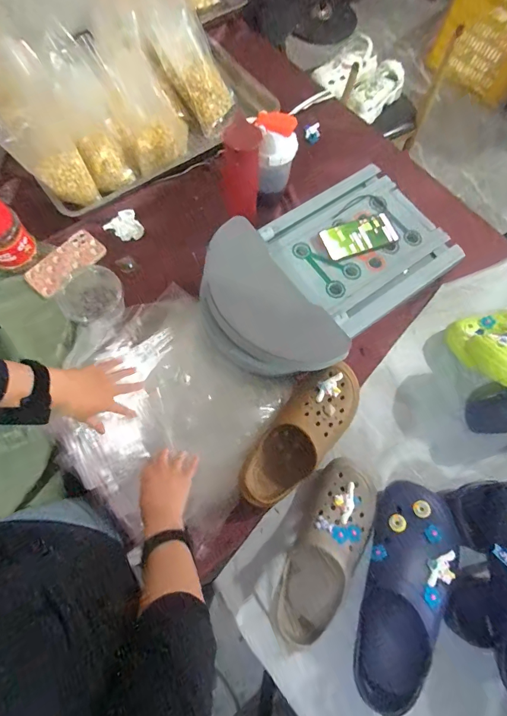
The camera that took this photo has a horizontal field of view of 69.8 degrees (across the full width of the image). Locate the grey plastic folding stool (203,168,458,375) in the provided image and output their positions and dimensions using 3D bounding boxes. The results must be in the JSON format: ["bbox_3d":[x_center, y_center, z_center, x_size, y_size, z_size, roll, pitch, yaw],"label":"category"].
[{"bbox_3d":[0.144,-0.186,0.736,0.507,0.098,0.328,-37,76,-14],"label":"grey plastic folding stool"}]

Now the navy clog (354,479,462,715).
[{"bbox_3d":[0.226,0.351,0.556,0.112,0.097,0.302,19,71,4],"label":"navy clog"}]

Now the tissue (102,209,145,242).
[{"bbox_3d":[-0.275,-0.288,0.795,0.070,0.017,0.069,34,72,9],"label":"tissue"}]

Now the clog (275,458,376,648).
[{"bbox_3d":[0.118,0.307,0.591,0.113,0.083,0.281,22,71,5],"label":"clog"}]

